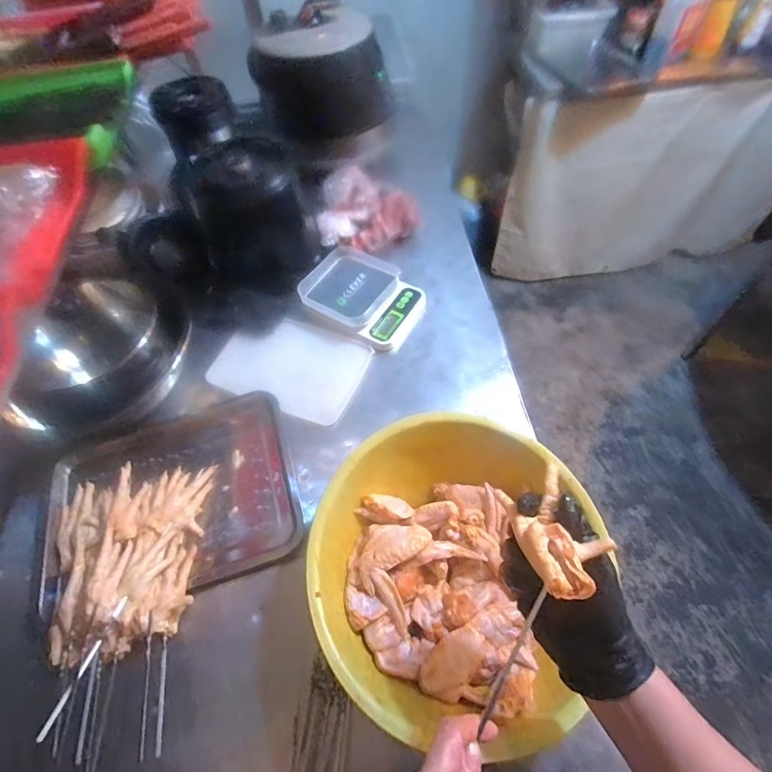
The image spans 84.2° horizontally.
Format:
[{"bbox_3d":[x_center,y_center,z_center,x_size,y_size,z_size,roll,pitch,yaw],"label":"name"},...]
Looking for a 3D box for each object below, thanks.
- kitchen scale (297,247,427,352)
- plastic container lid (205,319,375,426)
[{"bbox_3d":[-0.044,-0.161,0.769,0.208,0.039,0.160,25,61,18],"label":"kitchen scale"},{"bbox_3d":[-0.167,-0.039,0.717,0.246,0.018,0.155,18,59,14],"label":"plastic container lid"}]

